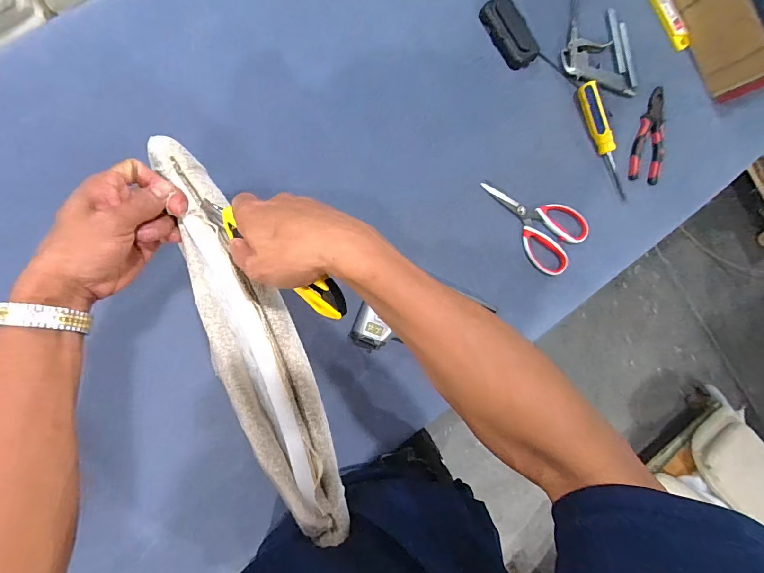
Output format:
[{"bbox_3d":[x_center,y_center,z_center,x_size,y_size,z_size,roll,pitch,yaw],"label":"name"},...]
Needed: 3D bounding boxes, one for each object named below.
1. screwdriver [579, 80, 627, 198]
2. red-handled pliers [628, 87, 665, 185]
[{"bbox_3d":[0.361,-0.233,0.616,0.025,0.026,0.191,-25,94,-7],"label":"screwdriver"},{"bbox_3d":[0.449,-0.255,0.639,0.063,0.013,0.152,3,90,-8],"label":"red-handled pliers"}]

